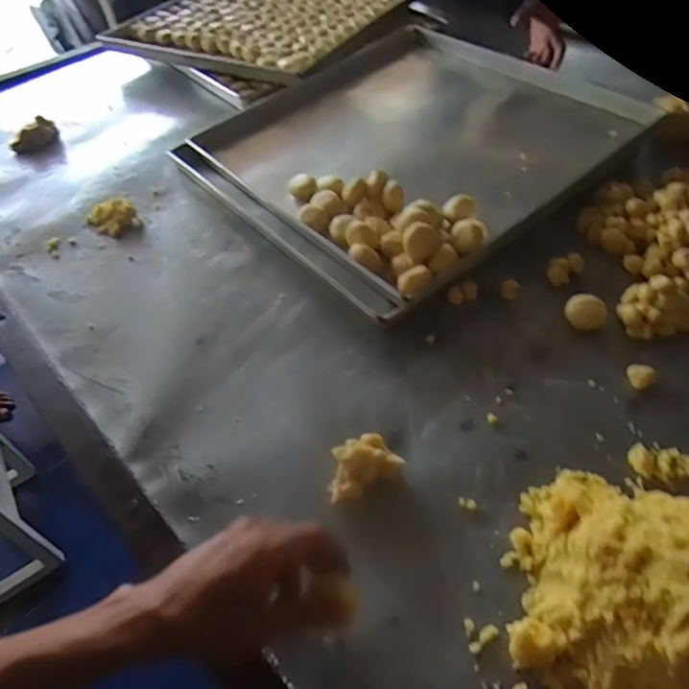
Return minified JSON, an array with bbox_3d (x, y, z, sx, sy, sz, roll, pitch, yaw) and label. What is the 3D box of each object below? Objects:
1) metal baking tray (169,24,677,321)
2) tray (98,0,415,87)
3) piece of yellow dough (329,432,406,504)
[{"bbox_3d":[0.101,-0.310,0.814,0.554,0.057,0.509,-35,55,-22],"label":"metal baking tray"},{"bbox_3d":[-0.172,-0.715,1.159,0.535,0.036,0.496,21,54,22],"label":"tray"},{"bbox_3d":[0.011,0.109,0.473,0.067,0.035,0.048,-31,53,-19],"label":"piece of yellow dough"}]

